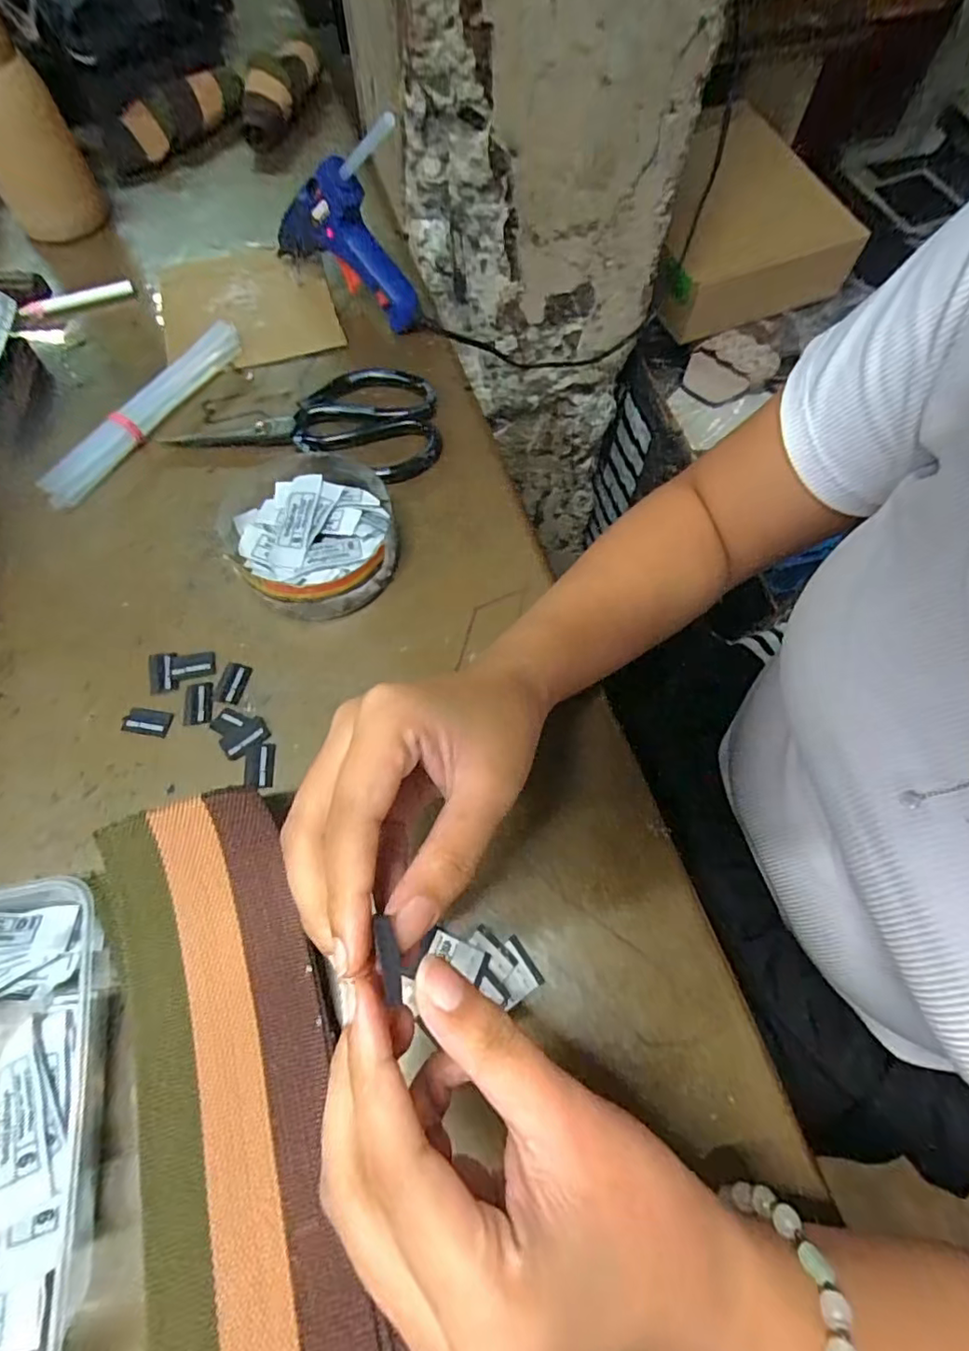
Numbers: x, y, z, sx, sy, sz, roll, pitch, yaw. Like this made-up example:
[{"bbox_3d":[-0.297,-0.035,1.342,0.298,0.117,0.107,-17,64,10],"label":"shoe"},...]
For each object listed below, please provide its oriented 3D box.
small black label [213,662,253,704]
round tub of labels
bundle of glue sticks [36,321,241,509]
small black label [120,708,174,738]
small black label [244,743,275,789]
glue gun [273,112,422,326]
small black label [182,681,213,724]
[{"bbox_3d":[-0.143,0.004,0.326,0.016,0.004,0.024,16,72,-2],"label":"small black label"},{"bbox_3d":[-0.108,-0.088,0.349,0.103,0.032,0.109,0,65,-1],"label":"round tub of labels"},{"bbox_3d":[-0.232,-0.185,0.400,0.022,0.021,0.180,30,68,12],"label":"bundle of glue sticks"},{"bbox_3d":[-0.186,0.025,0.315,0.025,0.004,0.014,7,65,2],"label":"small black label"},{"bbox_3d":[-0.120,0.048,0.306,0.014,0.005,0.024,-3,65,-2],"label":"small black label"},{"bbox_3d":[-0.110,-0.331,0.413,0.137,0.124,0.028,31,68,12],"label":"glue gun"},{"bbox_3d":[-0.160,0.015,0.320,0.015,0.004,0.024,-4,65,-3],"label":"small black label"}]

